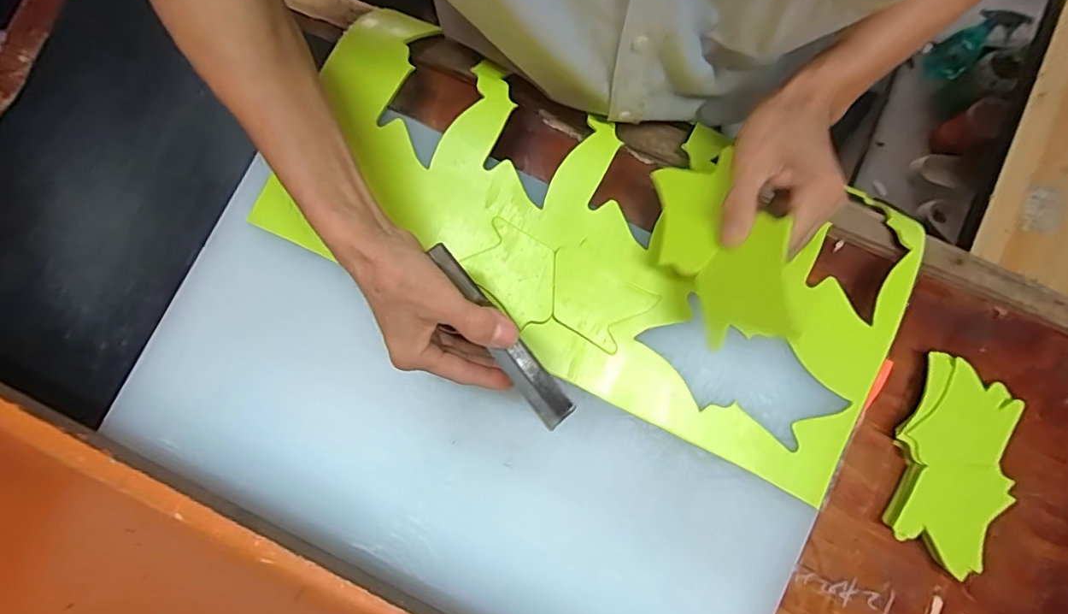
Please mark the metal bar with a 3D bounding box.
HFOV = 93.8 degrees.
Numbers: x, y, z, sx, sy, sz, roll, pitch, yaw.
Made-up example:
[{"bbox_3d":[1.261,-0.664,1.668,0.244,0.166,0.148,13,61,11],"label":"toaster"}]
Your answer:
[{"bbox_3d":[-0.028,0.013,0.350,0.023,0.009,0.164,-33,64,-11],"label":"metal bar"}]

